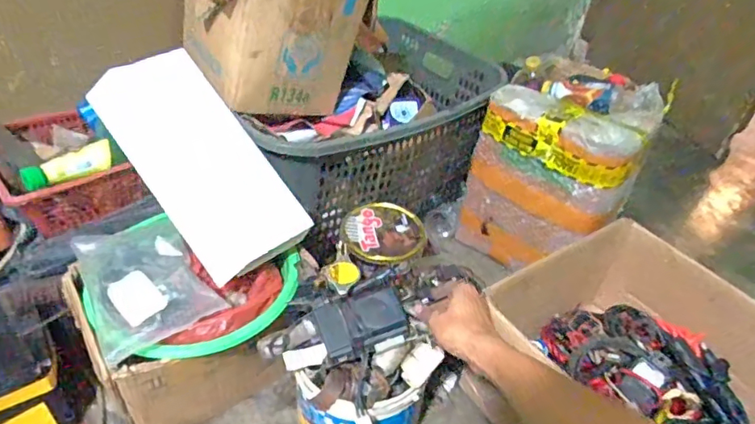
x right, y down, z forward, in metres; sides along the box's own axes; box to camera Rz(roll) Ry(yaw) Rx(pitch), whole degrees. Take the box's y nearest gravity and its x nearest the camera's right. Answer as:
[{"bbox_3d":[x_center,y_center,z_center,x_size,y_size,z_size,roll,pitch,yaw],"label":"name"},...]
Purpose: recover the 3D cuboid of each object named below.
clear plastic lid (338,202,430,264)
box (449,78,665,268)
[{"bbox_3d":[0.014,0.038,0.903,0.146,0.020,0.151,3,39,-3],"label":"clear plastic lid"},{"bbox_3d":[0.373,-0.092,1.044,0.272,0.316,0.328,30,45,27],"label":"box"}]

